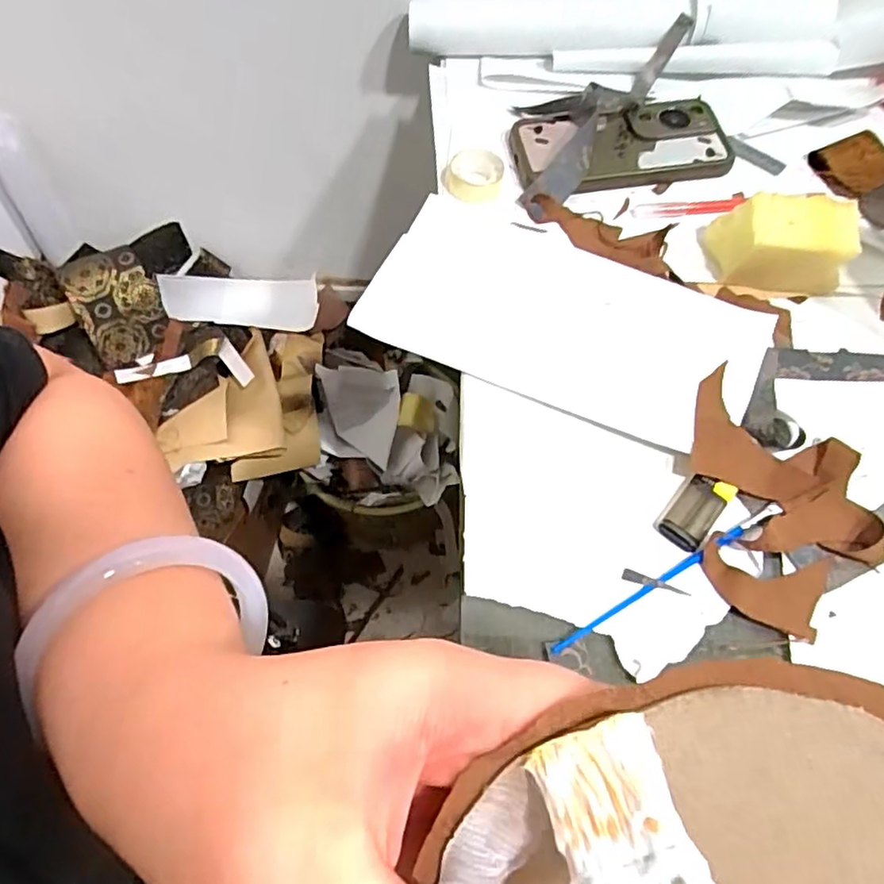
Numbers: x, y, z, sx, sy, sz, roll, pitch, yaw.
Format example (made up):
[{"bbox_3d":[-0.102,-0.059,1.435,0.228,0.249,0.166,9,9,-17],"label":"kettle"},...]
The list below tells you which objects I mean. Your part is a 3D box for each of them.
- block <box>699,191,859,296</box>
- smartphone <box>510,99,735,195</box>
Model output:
[{"bbox_3d":[0.221,-0.133,0.414,0.084,0.051,0.052,4,61,2],"label":"block"},{"bbox_3d":[0.137,-0.230,0.484,0.161,0.018,0.083,-1,60,-1],"label":"smartphone"}]

